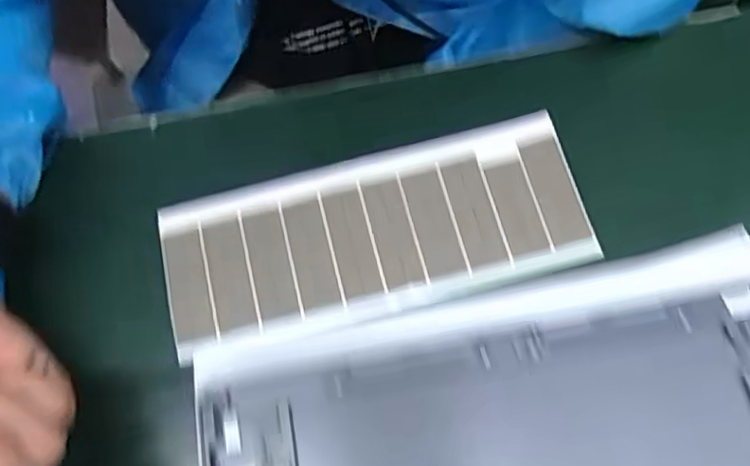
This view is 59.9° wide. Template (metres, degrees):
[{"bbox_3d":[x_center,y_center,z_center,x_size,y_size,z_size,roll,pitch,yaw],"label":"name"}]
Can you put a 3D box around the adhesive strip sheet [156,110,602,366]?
[{"bbox_3d":[-0.003,-0.001,0.341,0.215,0.004,0.085,-14,71,0],"label":"adhesive strip sheet"}]

